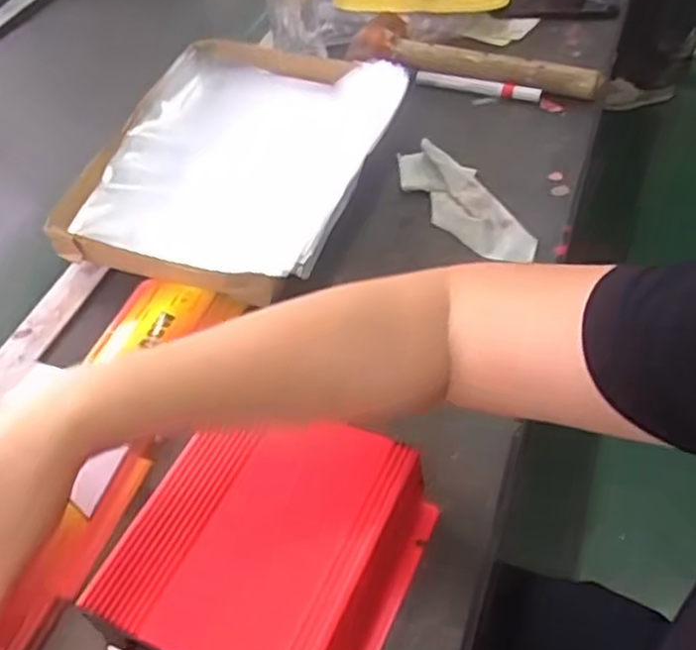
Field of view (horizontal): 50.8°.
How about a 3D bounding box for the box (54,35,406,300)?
[{"bbox_3d":[-0.109,-0.163,0.725,0.264,0.065,0.326,11,50,16],"label":"box"}]

